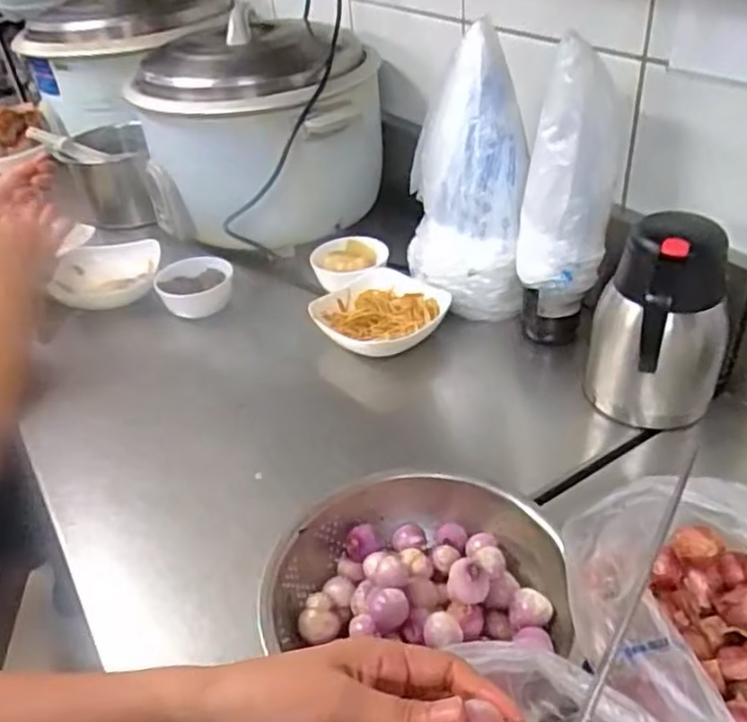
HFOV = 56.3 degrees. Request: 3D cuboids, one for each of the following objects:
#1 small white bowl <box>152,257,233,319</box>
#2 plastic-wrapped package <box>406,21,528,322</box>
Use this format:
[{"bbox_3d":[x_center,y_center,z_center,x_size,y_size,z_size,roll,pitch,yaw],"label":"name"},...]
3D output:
[{"bbox_3d":[-0.251,-0.106,0.985,0.107,0.042,0.093,-20,39,-18],"label":"small white bowl"},{"bbox_3d":[0.112,-0.220,0.852,0.140,0.295,0.134,-2,37,6],"label":"plastic-wrapped package"}]

